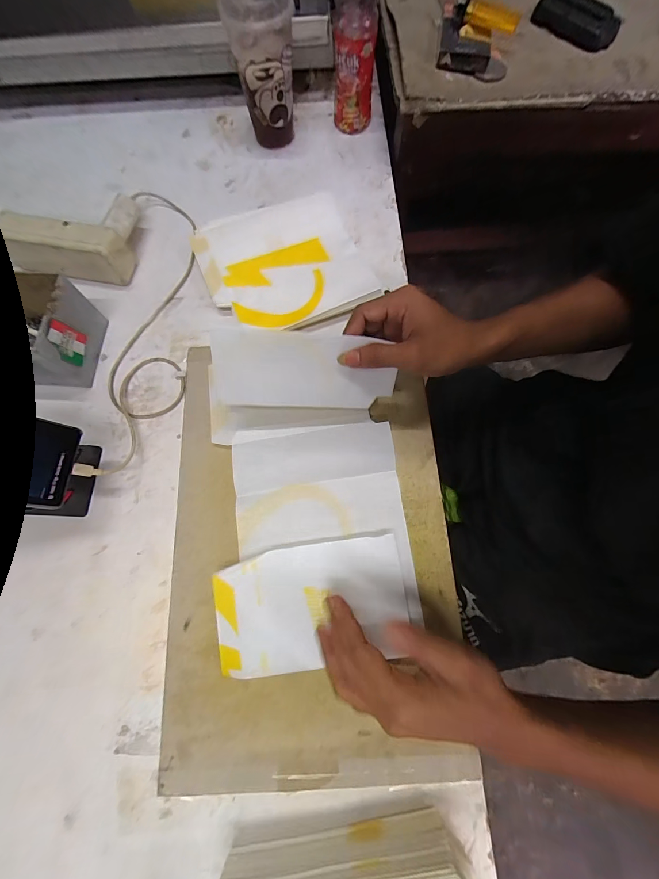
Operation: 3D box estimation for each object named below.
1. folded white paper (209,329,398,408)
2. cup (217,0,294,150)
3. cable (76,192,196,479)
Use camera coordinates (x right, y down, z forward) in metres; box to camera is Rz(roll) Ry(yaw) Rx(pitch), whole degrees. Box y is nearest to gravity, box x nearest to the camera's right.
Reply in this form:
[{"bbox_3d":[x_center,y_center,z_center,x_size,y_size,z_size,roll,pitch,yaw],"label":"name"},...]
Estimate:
[{"bbox_3d":[-0.021,-0.064,0.323,0.167,0.072,0.006,0,34,-8],"label":"folded white paper"},{"bbox_3d":[-0.085,-0.496,0.458,0.085,0.149,0.098,-9,74,-1],"label":"cup"},{"bbox_3d":[-0.225,-0.151,0.410,0.104,0.052,0.406,0,74,1],"label":"cable"}]

